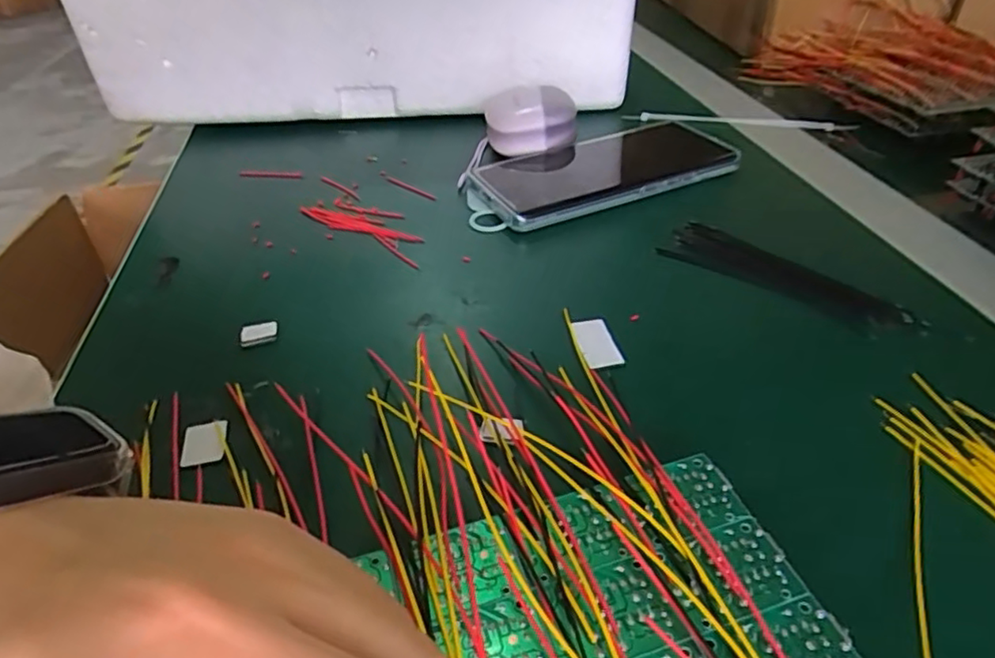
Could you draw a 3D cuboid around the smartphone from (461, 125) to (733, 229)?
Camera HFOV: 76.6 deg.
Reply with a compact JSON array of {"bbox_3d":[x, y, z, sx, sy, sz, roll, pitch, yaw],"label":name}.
[{"bbox_3d":[0.064,-0.105,0.410,0.166,0.013,0.098,-17,41,-17],"label":"smartphone"}]

